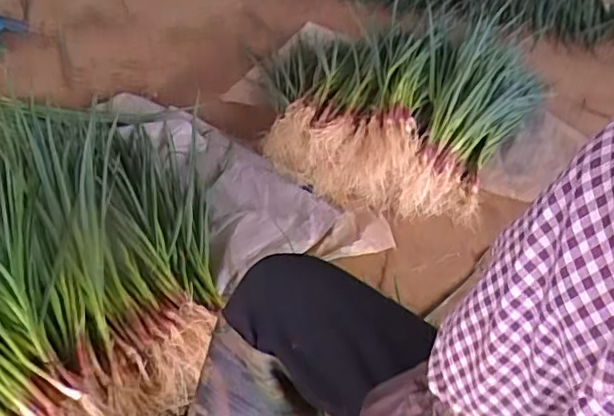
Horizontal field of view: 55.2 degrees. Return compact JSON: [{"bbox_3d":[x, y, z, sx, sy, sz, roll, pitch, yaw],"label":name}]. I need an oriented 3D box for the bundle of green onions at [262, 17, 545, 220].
[{"bbox_3d":[0.182,-0.250,1.309,0.631,0.212,0.556,14,41,11],"label":"bundle of green onions"}]

